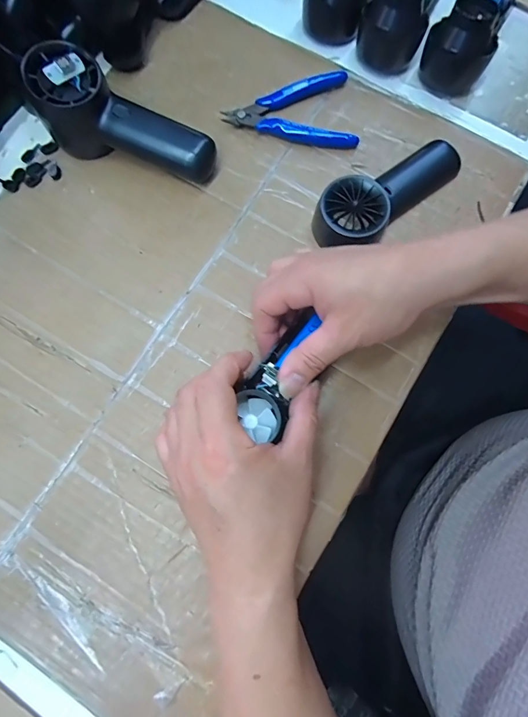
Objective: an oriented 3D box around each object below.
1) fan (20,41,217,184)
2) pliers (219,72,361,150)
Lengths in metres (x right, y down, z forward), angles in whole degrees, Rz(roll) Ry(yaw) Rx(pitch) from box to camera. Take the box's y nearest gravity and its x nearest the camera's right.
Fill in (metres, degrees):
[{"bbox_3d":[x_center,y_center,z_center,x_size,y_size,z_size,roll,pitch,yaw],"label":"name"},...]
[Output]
[{"bbox_3d":[-0.116,-0.196,0.313,0.149,0.056,0.050,20,78,-12],"label":"fan"},{"bbox_3d":[0.025,-0.223,0.341,0.115,0.013,0.072,-10,78,-3],"label":"pliers"}]

